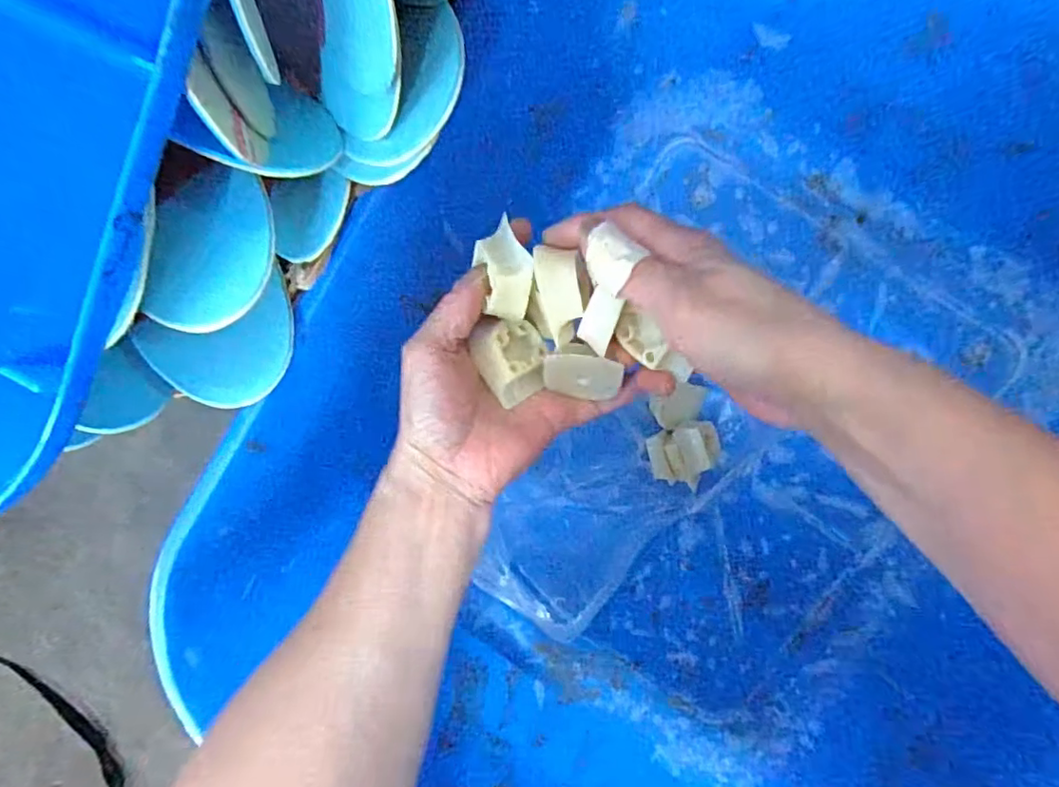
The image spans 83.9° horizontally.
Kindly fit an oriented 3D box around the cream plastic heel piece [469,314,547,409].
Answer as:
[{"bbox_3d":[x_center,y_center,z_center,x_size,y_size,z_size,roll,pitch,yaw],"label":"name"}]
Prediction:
[{"bbox_3d":[-0.009,-0.019,0.309,0.033,0.023,0.045,-28,93,9],"label":"cream plastic heel piece"}]

